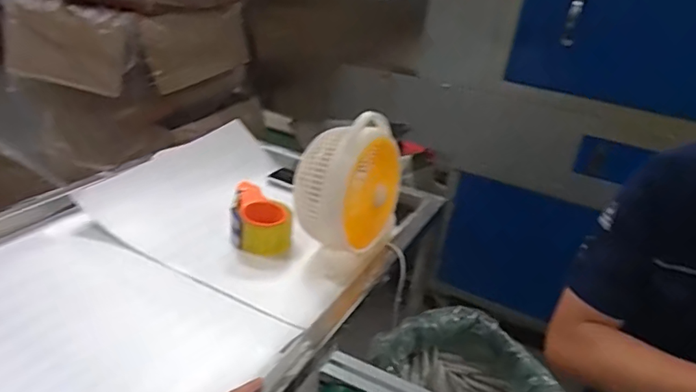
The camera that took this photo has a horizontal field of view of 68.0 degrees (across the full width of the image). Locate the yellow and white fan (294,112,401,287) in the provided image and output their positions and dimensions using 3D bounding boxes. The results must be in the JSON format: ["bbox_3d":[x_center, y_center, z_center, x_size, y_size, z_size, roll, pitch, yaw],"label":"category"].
[{"bbox_3d":[-0.003,-0.011,0.863,0.137,0.221,0.167,16,28,19],"label":"yellow and white fan"}]

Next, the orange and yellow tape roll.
[{"bbox_3d":[-0.152,0.043,0.921,0.105,0.065,0.140,2,27,-9],"label":"orange and yellow tape roll"}]

